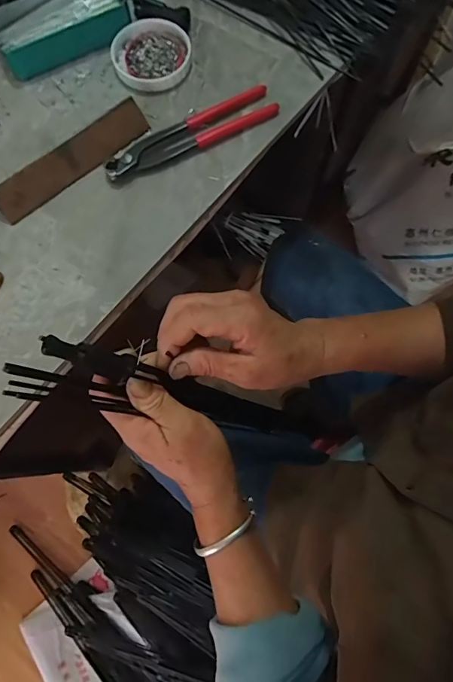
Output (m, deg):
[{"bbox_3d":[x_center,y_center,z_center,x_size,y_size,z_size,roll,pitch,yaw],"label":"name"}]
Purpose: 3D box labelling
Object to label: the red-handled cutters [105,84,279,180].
[{"bbox_3d":[-0.038,-0.222,0.450,0.193,0.015,0.042,-28,76,-6],"label":"red-handled cutters"}]

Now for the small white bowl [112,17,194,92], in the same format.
[{"bbox_3d":[-0.088,-0.332,0.492,0.088,0.013,0.089,0,75,1],"label":"small white bowl"}]

